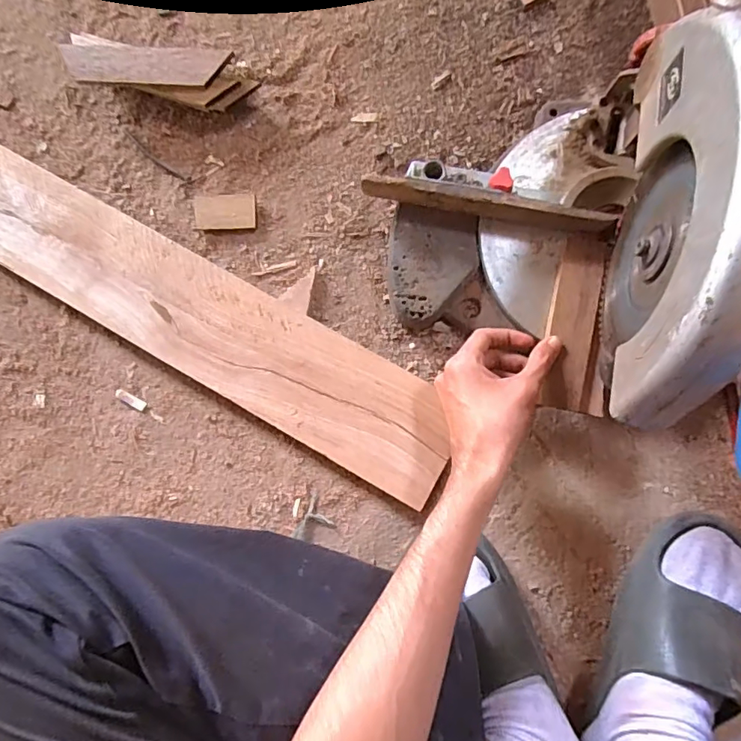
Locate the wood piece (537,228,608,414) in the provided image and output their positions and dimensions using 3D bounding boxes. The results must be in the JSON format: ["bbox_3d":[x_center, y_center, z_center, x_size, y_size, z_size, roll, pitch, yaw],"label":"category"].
[{"bbox_3d":[0.177,-0.043,0.440,0.040,0.009,0.151,7,87,5],"label":"wood piece"}]

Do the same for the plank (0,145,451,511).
[{"bbox_3d":[-0.203,-0.070,0.513,0.622,0.020,0.109,29,90,6],"label":"plank"}]

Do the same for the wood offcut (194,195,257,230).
[{"bbox_3d":[-0.146,-0.159,0.511,0.063,0.008,0.034,-1,87,5],"label":"wood offcut"}]

